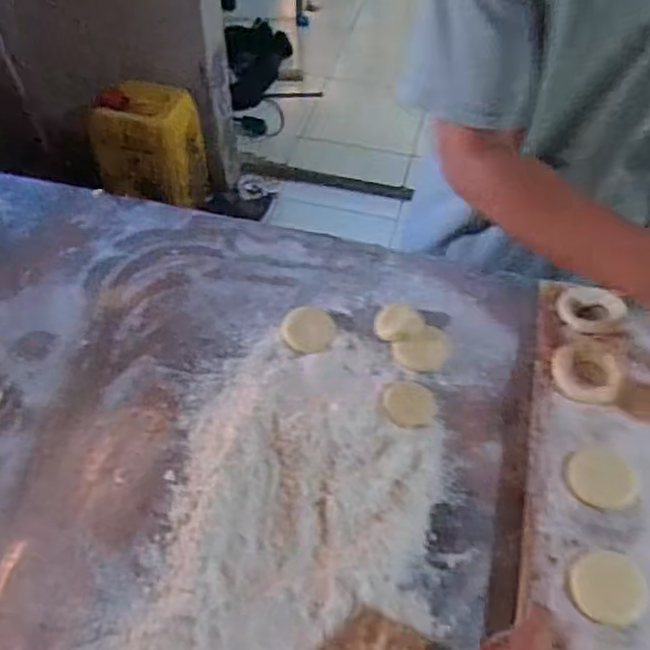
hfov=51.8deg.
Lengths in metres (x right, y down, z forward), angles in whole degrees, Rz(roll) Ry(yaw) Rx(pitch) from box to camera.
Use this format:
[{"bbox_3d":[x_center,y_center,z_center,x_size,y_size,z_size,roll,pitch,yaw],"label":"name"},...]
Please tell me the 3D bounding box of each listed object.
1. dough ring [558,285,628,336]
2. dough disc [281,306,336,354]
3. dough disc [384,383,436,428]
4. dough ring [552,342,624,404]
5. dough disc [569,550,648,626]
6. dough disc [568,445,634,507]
[{"bbox_3d":[0.273,-0.012,0.689,0.067,0.018,0.062,0,49,0],"label":"dough ring"},{"bbox_3d":[-0.016,0.004,0.696,0.053,0.005,0.058,0,49,0],"label":"dough disc"},{"bbox_3d":[0.082,0.075,0.642,0.049,0.009,0.053,0,49,0],"label":"dough disc"},{"bbox_3d":[0.252,0.043,0.640,0.066,0.019,0.065,0,49,0],"label":"dough ring"},{"bbox_3d":[0.217,0.200,0.511,0.056,0.006,0.053,0,49,0],"label":"dough disc"},{"bbox_3d":[0.236,0.129,0.570,0.054,0.004,0.058,0,49,0],"label":"dough disc"}]

